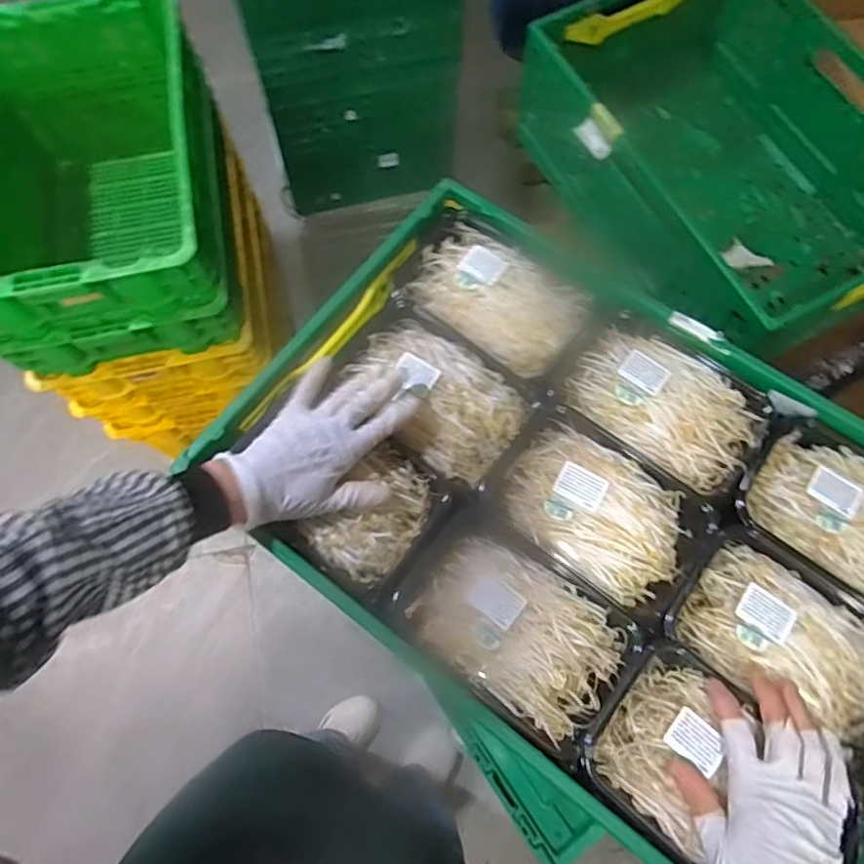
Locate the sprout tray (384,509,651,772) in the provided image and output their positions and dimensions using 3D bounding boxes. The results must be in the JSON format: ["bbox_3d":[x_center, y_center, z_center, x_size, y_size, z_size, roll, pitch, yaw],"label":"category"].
[{"bbox_3d":[0.068,0.155,0.458,0.174,0.038,0.118,35,74,12],"label":"sprout tray"}]

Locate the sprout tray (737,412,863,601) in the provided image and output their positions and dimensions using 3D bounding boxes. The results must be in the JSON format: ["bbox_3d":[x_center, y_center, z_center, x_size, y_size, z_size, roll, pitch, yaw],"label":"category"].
[{"bbox_3d":[0.359,0.073,0.487,0.185,0.034,0.117,33,74,12],"label":"sprout tray"}]

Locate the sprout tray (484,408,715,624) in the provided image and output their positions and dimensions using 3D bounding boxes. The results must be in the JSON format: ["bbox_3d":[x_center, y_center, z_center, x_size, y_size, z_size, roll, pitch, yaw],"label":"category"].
[{"bbox_3d":[0.144,0.068,0.493,0.178,0.038,0.123,34,74,12],"label":"sprout tray"}]

